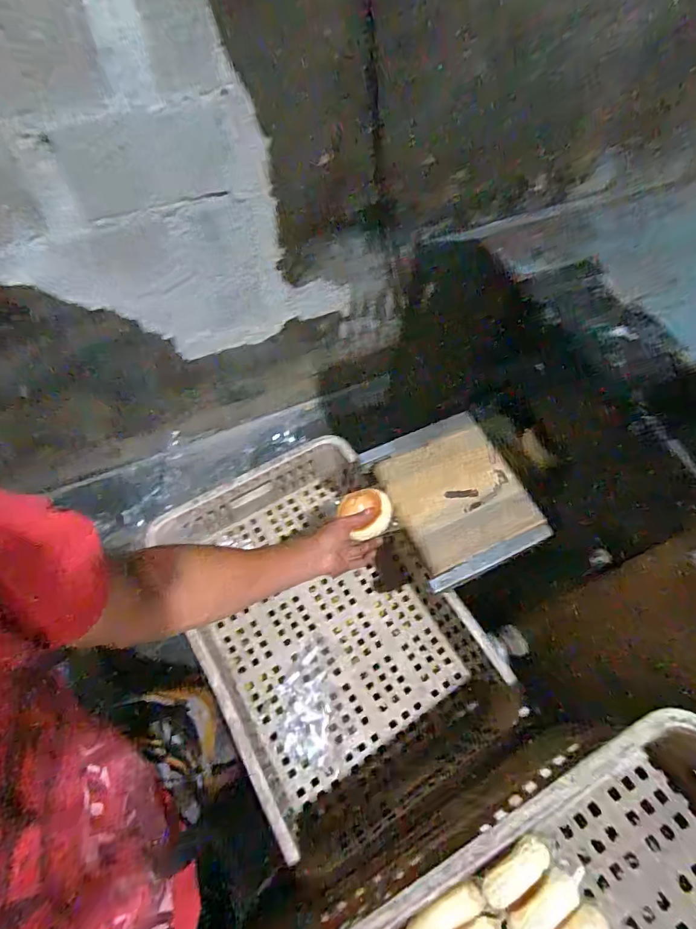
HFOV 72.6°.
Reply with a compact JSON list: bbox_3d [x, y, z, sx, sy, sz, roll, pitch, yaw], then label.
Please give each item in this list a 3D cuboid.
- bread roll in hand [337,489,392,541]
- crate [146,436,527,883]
[{"bbox_3d":[0.031,0.081,0.762,0.086,0.039,0.071,-11,61,19],"label":"bread roll in hand"},{"bbox_3d":[-0.033,0.287,0.866,0.401,0.156,0.612,-27,64,-19],"label":"crate"}]

